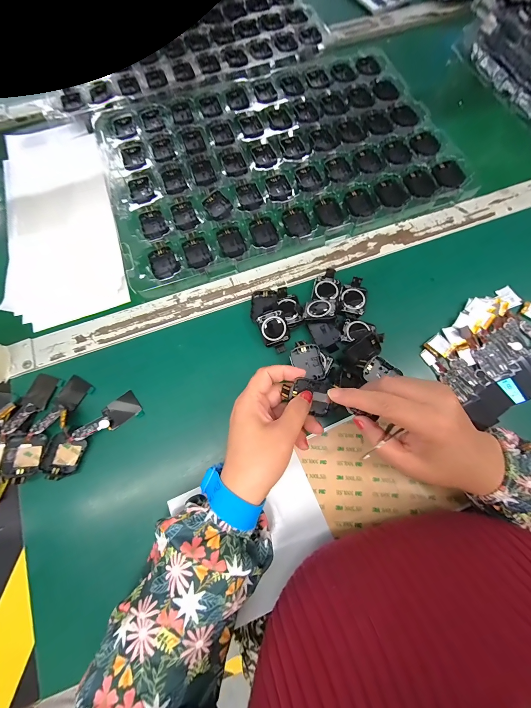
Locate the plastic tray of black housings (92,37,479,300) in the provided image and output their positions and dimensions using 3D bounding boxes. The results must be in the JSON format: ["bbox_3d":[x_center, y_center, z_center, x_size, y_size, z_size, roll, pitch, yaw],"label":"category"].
[{"bbox_3d":[0.010,-0.311,0.402,0.484,0.014,0.356,-20,75,-5],"label":"plastic tray of black housings"}]

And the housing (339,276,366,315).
[{"bbox_3d":[0.109,-0.071,0.331,0.031,0.011,0.049,15,74,5],"label":"housing"}]

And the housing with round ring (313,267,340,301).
[{"bbox_3d":[0.077,-0.083,0.333,0.031,0.016,0.046,9,74,3],"label":"housing with round ring"}]

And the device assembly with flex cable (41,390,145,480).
[{"bbox_3d":[-0.186,0.084,0.282,0.104,0.015,0.036,-40,78,-10],"label":"device assembly with flex cable"}]

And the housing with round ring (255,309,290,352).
[{"bbox_3d":[0.010,-0.026,0.312,0.032,0.010,0.048,-24,104,-7],"label":"housing with round ring"}]

